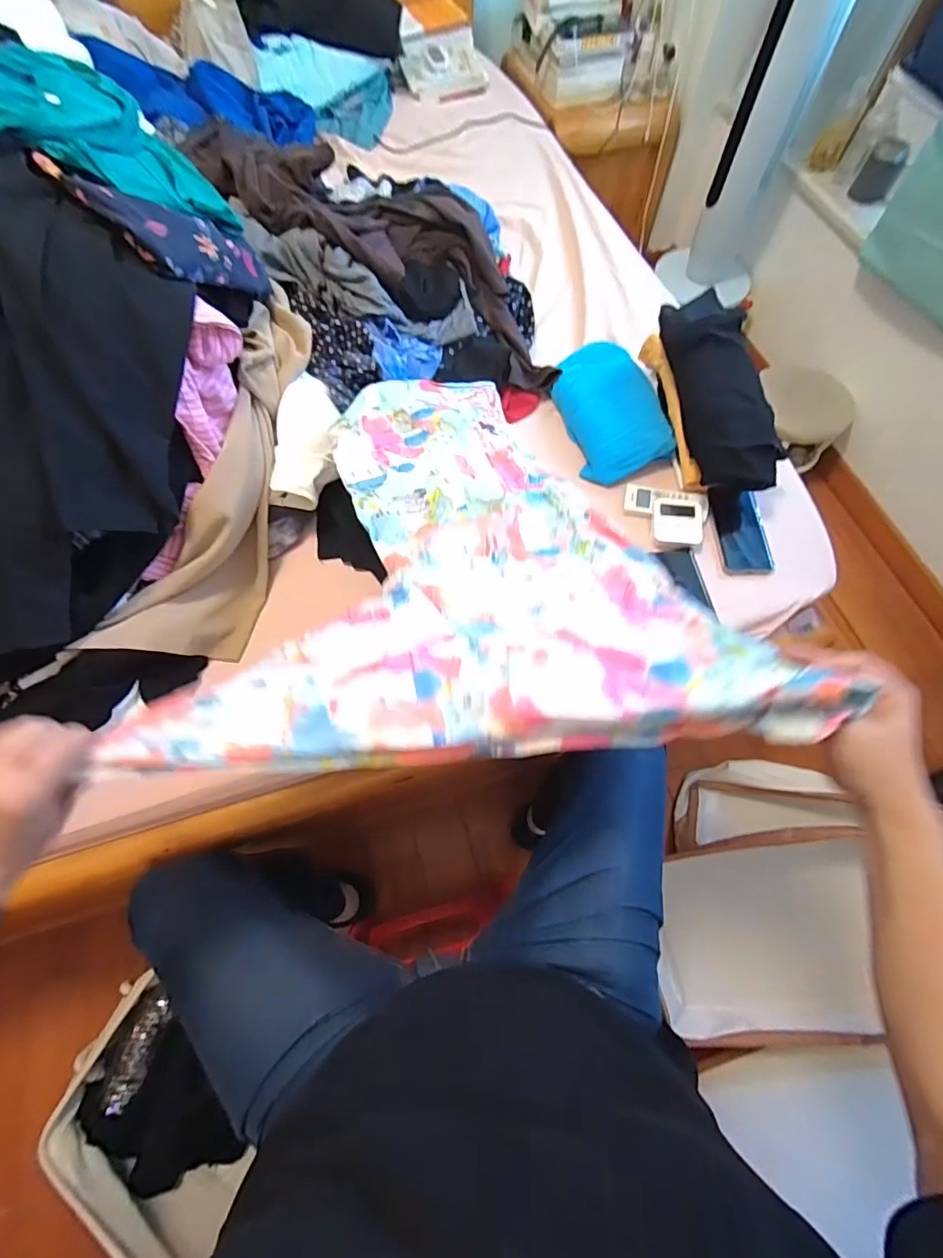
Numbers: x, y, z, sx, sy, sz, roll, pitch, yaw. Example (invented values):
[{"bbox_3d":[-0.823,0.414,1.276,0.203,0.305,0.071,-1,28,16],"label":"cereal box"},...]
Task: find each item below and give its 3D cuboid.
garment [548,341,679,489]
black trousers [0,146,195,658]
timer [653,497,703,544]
[{"bbox_3d":[0.239,-0.396,0.876,0.158,0.056,0.304,-10,67,-4],"label":"garment"},{"bbox_3d":[-0.475,-0.212,0.558,0.178,0.192,0.515,20,95,9],"label":"black trousers"},{"bbox_3d":[0.330,-0.171,0.788,0.075,0.022,0.077,5,67,3],"label":"timer"}]

